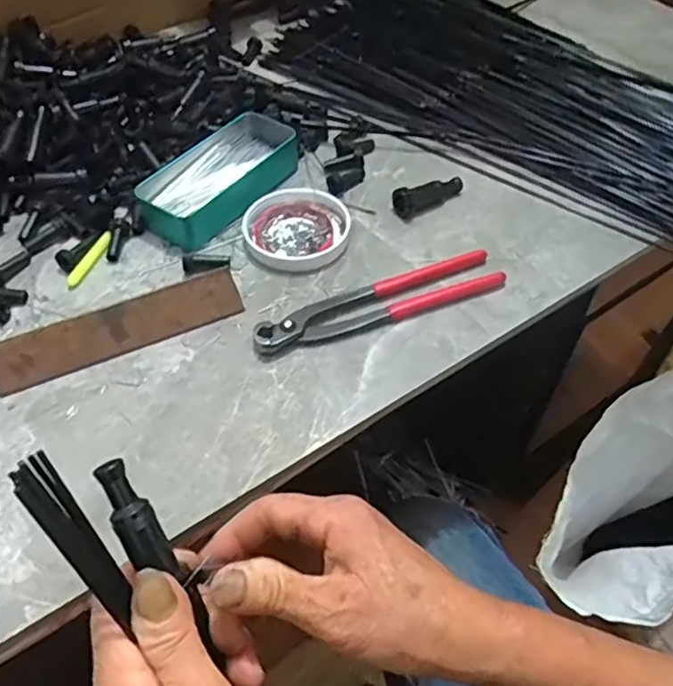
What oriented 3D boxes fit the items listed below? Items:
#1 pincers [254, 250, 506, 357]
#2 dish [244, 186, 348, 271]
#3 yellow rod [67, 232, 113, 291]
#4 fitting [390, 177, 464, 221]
[{"bbox_3d":[0.033,-0.031,0.477,0.195,0.014,0.038,-18,53,-13],"label":"pincers"},{"bbox_3d":[-0.033,-0.098,0.535,0.087,0.012,0.083,-1,51,1],"label":"dish"},{"bbox_3d":[-0.202,-0.068,0.521,0.011,0.012,0.059,19,54,14],"label":"yellow rod"},{"bbox_3d":[0.081,-0.134,0.557,0.068,0.025,0.022,-31,57,-22],"label":"fitting"}]

